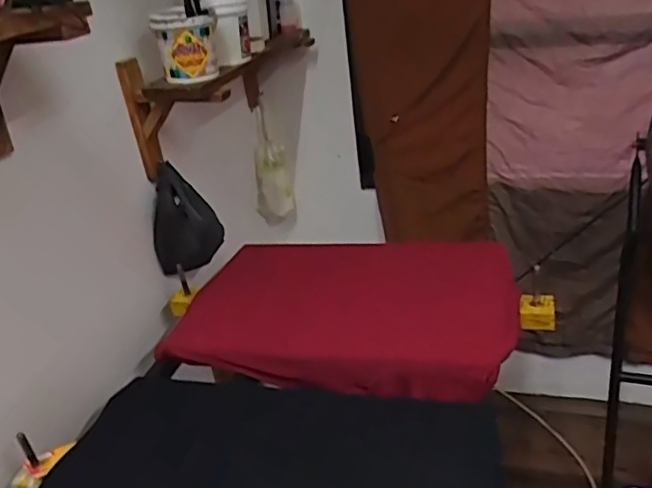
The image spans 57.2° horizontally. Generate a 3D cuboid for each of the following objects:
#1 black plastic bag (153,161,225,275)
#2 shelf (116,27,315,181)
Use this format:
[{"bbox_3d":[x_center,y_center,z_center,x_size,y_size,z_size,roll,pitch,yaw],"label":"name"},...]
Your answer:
[{"bbox_3d":[-0.303,-0.049,1.291,0.149,0.219,0.050,-12,25,-12],"label":"black plastic bag"},{"bbox_3d":[-0.218,-0.347,1.348,0.211,0.228,0.539,4,26,21],"label":"shelf"}]

